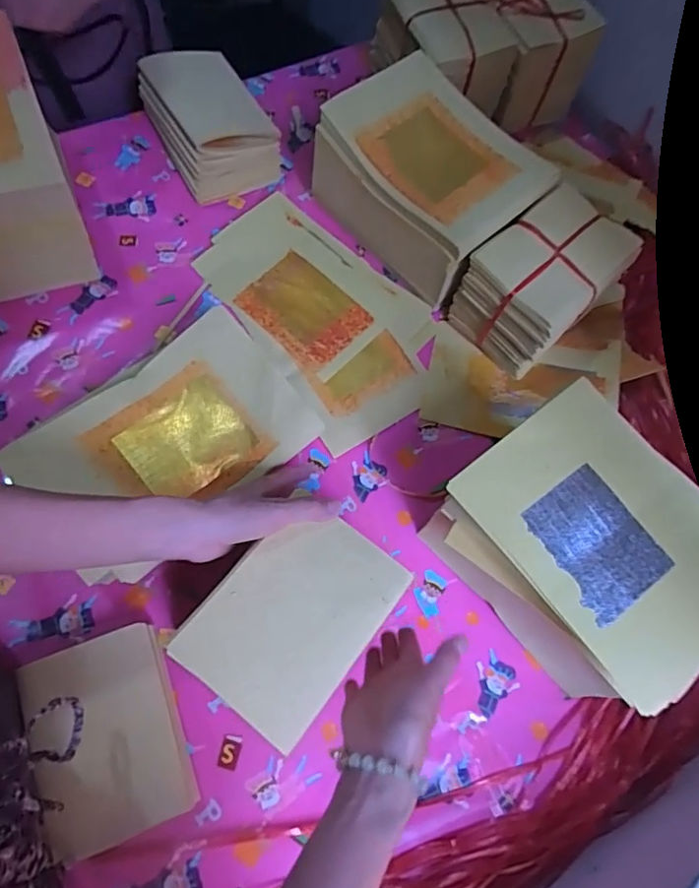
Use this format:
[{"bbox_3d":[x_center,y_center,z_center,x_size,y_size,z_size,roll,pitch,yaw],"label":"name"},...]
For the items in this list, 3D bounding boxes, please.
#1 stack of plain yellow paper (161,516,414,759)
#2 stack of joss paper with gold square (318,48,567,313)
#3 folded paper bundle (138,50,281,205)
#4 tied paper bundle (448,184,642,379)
[{"bbox_3d":[-0.042,0.129,0.424,0.114,0.014,0.156,38,70,11],"label":"stack of plain yellow paper"},{"bbox_3d":[0.093,-0.320,0.681,0.241,0.129,0.170,43,76,10],"label":"stack of joss paper with gold square"},{"bbox_3d":[-0.180,-0.421,0.706,0.129,0.115,0.167,-29,76,-10],"label":"folded paper bundle"},{"bbox_3d":[0.228,-0.192,0.661,0.172,0.121,0.120,-41,79,-13],"label":"tied paper bundle"}]

